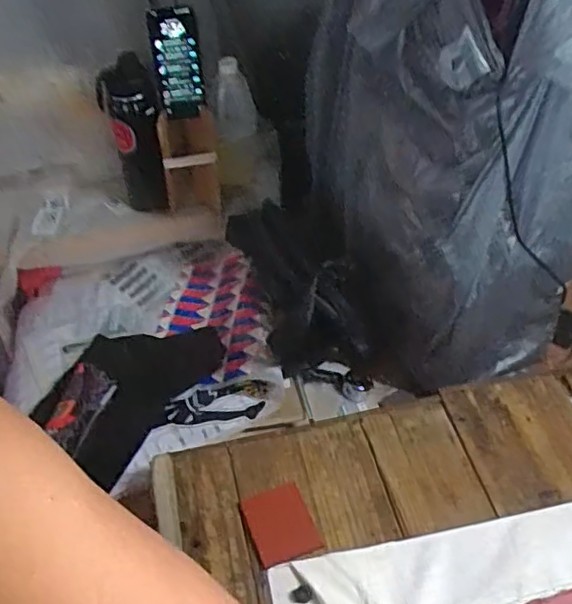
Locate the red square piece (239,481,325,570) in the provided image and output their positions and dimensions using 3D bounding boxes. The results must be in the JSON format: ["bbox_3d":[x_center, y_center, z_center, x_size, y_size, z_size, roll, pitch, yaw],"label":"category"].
[{"bbox_3d":[-0.007,0.275,0.780,0.077,0.016,0.089,-17,50,-17],"label":"red square piece"}]

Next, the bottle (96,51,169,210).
[{"bbox_3d":[-0.249,-0.262,1.046,0.085,0.268,0.079,-13,49,-13],"label":"bottle"}]

